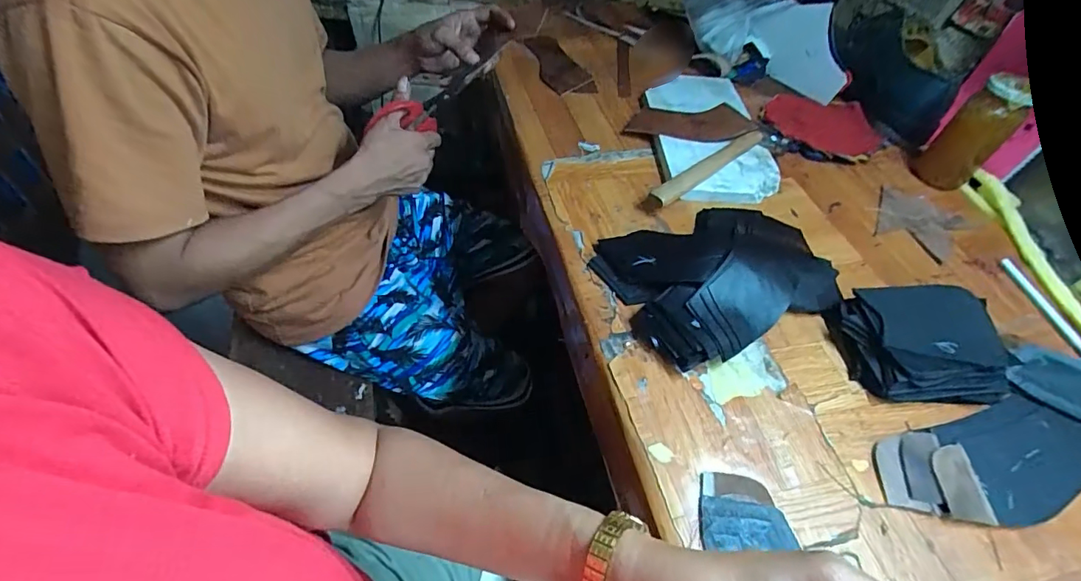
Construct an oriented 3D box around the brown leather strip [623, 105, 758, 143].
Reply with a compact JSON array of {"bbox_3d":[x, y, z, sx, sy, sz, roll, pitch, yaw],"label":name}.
[{"bbox_3d":[0.209,-0.236,0.703,0.167,0.016,0.079,3,46,11],"label":"brown leather strip"}]

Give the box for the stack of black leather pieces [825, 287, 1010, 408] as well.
[{"bbox_3d":[0.362,0.047,0.478,0.144,0.042,0.111,1,49,-5],"label":"stack of black leather pieces"}]

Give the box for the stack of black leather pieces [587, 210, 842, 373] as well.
[{"bbox_3d":[0.195,-0.025,0.525,0.243,0.041,0.173,-16,53,-18],"label":"stack of black leather pieces"}]

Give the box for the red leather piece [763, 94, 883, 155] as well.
[{"bbox_3d":[0.432,-0.256,0.768,0.162,0.029,0.117,27,52,17],"label":"red leather piece"}]

